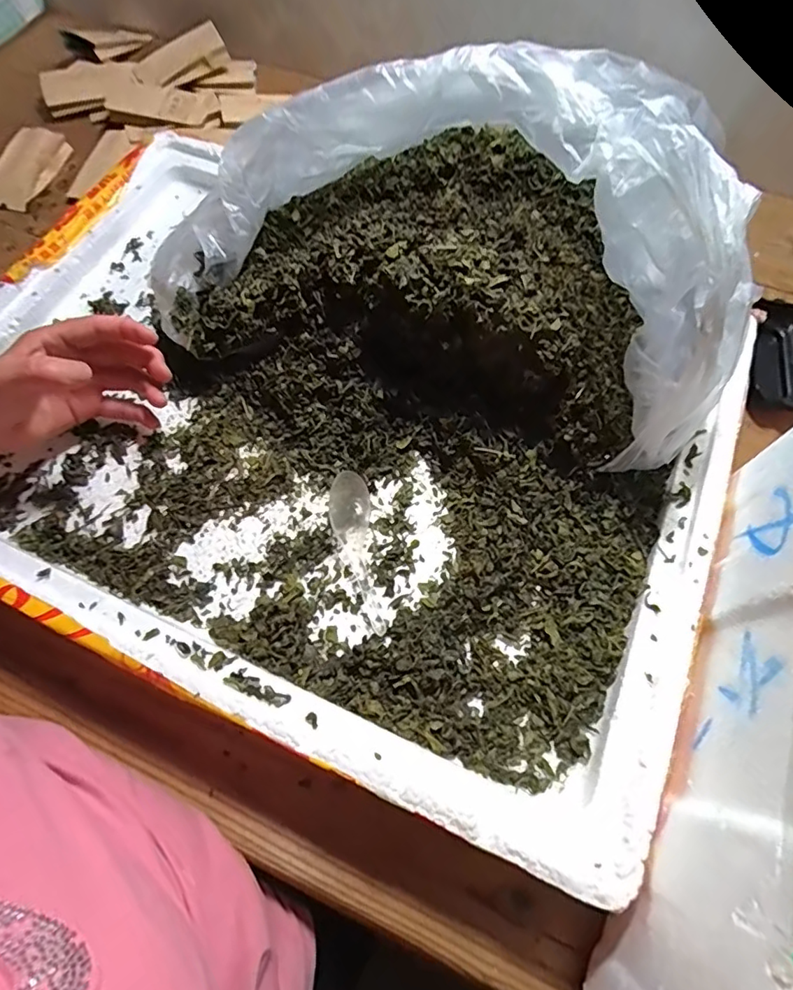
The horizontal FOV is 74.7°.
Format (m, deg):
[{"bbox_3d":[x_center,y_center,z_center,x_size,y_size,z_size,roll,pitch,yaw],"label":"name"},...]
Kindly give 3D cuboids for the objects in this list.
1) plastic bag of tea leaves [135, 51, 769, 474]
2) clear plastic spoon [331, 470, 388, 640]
[{"bbox_3d":[0.037,-0.195,0.369,0.379,0.168,0.236,17,69,7],"label":"plastic bag of tea leaves"},{"bbox_3d":[-0.030,0.039,0.373,0.028,0.009,0.117,-8,68,-3],"label":"clear plastic spoon"}]

